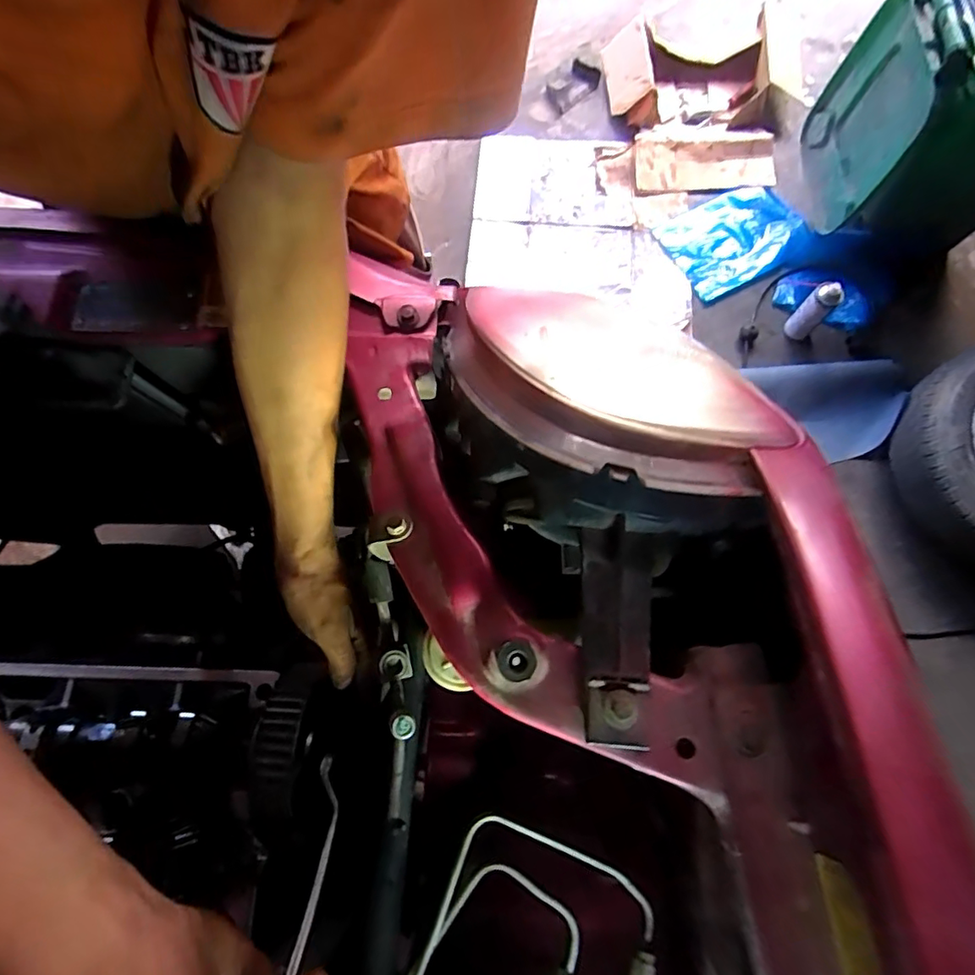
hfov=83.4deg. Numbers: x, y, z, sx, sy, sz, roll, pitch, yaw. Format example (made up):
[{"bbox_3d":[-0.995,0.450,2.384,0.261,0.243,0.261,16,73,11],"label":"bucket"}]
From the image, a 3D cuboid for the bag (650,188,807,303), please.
[{"bbox_3d":[0.682,-0.701,1.538,0.364,0.061,0.256,-29,74,-7],"label":"bag"}]

